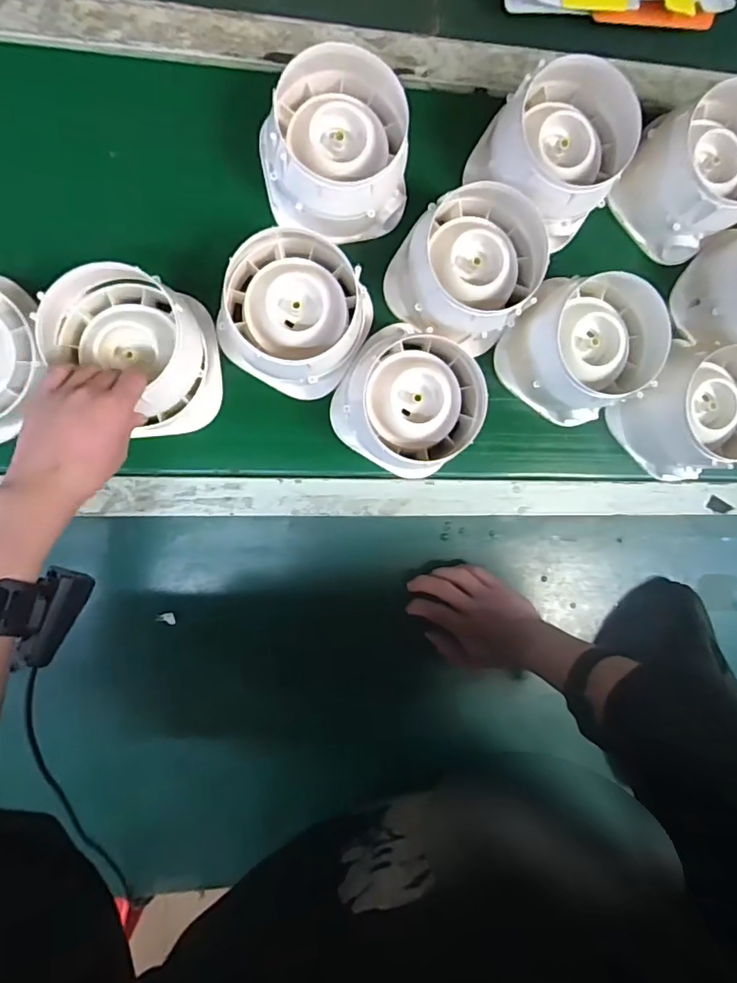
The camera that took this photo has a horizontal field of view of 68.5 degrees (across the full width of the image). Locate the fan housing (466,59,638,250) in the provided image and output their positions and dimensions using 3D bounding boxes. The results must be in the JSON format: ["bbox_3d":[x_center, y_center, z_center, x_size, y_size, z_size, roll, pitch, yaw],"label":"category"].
[{"bbox_3d":[0.186,-0.334,0.531,0.135,0.091,0.144,37,89,-10],"label":"fan housing"}]

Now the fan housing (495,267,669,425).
[{"bbox_3d":[0.218,-0.146,0.547,0.135,0.097,0.130,-1,95,-8],"label":"fan housing"}]

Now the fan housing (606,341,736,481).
[{"bbox_3d":[0.348,-0.084,0.566,0.121,0.093,0.129,-18,97,-7],"label":"fan housing"}]

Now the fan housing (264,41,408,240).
[{"bbox_3d":[-0.024,-0.318,0.499,0.122,0.098,0.128,6,94,-9],"label":"fan housing"}]

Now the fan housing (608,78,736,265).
[{"bbox_3d":[0.345,-0.329,0.555,0.137,0.088,0.130,-38,99,-4],"label":"fan housing"}]

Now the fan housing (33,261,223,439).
[{"bbox_3d":[-0.211,-0.122,0.492,0.135,0.087,0.135,-2,95,-8],"label":"fan housing"}]

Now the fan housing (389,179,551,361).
[{"bbox_3d":[0.099,-0.222,0.536,0.137,0.088,0.144,-1,95,-8],"label":"fan housing"}]

